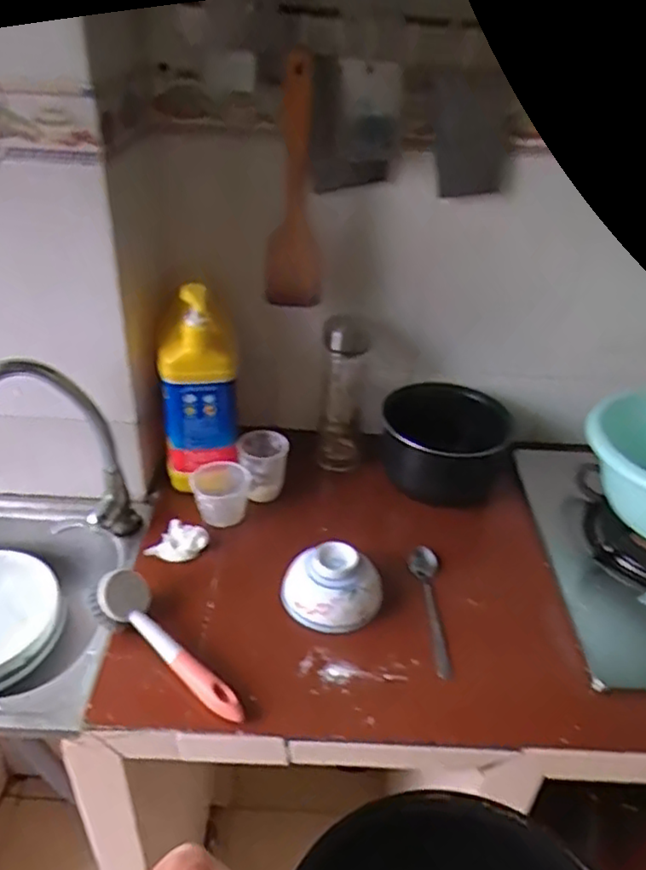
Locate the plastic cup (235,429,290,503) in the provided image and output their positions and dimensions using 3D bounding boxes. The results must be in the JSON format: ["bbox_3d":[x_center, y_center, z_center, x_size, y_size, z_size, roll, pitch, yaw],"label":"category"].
[{"bbox_3d":[-0.078,0.044,0.866,0.062,0.082,0.058,3,35,-2],"label":"plastic cup"}]

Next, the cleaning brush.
[{"bbox_3d":[-0.156,0.210,0.647,0.056,0.074,0.188,-26,45,-36],"label":"cleaning brush"}]

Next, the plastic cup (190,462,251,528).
[{"bbox_3d":[-0.127,0.074,0.835,0.070,0.055,0.059,-2,35,-9],"label":"plastic cup"}]

